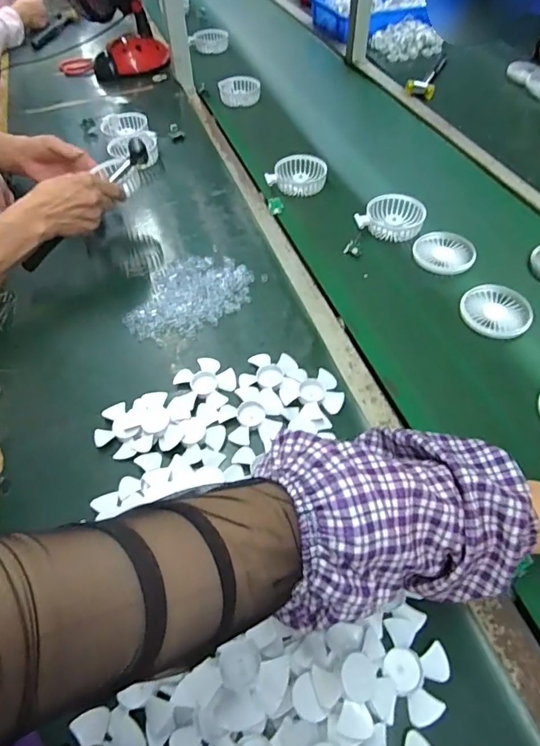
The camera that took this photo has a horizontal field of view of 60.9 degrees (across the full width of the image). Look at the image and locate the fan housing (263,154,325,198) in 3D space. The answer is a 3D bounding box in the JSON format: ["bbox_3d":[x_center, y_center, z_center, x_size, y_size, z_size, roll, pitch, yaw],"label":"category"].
[{"bbox_3d":[0.050,-0.347,0.799,0.091,0.026,0.084,19,53,14],"label":"fan housing"}]

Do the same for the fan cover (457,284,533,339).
[{"bbox_3d":[0.301,-0.084,0.608,0.087,0.013,0.093,36,59,25],"label":"fan cover"}]

